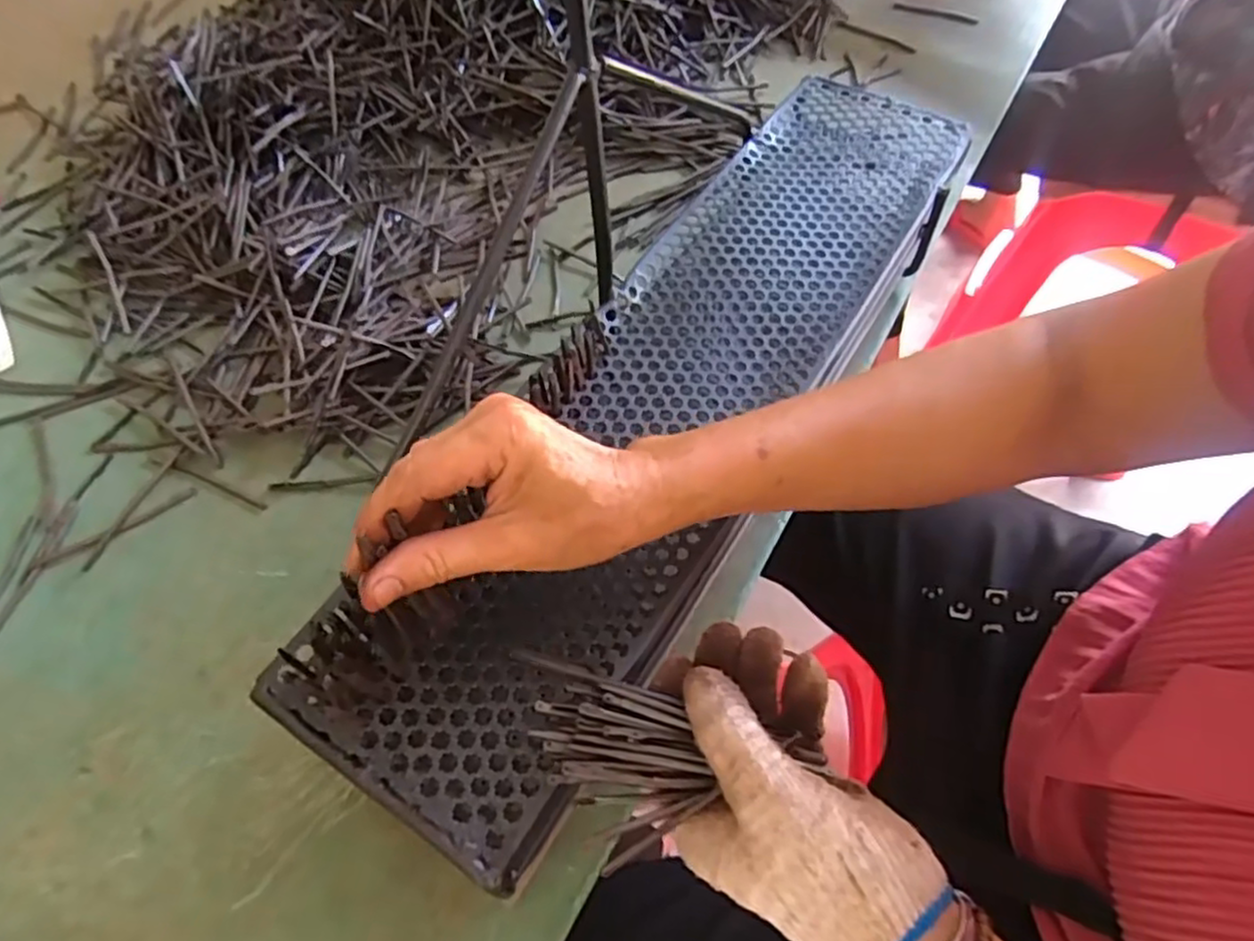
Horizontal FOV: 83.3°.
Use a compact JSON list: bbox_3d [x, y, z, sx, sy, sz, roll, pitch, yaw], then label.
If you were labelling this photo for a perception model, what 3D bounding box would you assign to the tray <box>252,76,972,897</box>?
[{"bbox_3d":[0.052,-0.080,0.427,0.148,0.027,0.599,28,61,15],"label":"tray"}]

